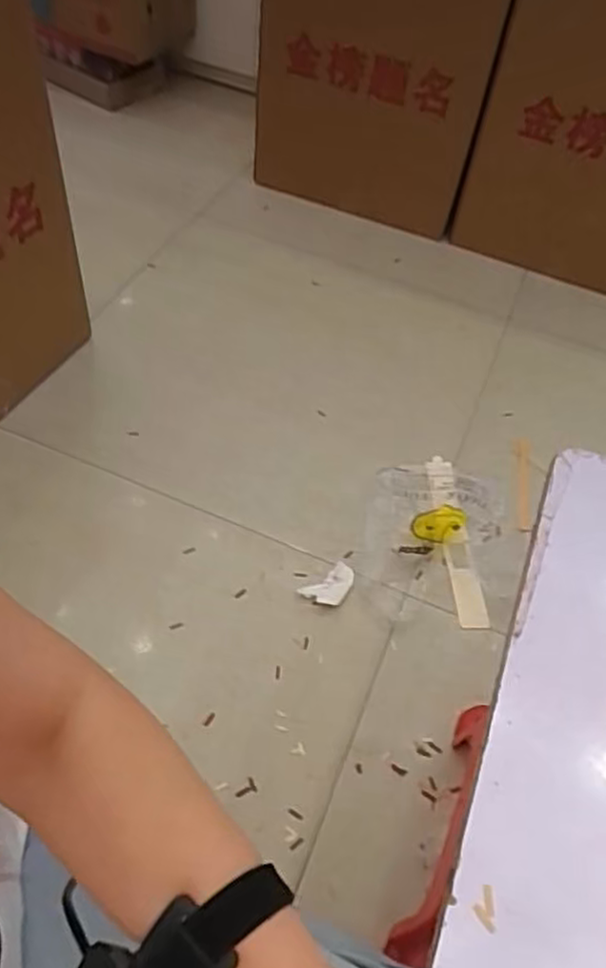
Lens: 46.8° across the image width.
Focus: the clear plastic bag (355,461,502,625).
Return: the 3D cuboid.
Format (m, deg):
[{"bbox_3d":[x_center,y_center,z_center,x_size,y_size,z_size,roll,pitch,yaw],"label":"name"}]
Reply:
[{"bbox_3d":[0.223,0.083,1.182,0.231,0.032,0.309,9,50,4],"label":"clear plastic bag"}]

